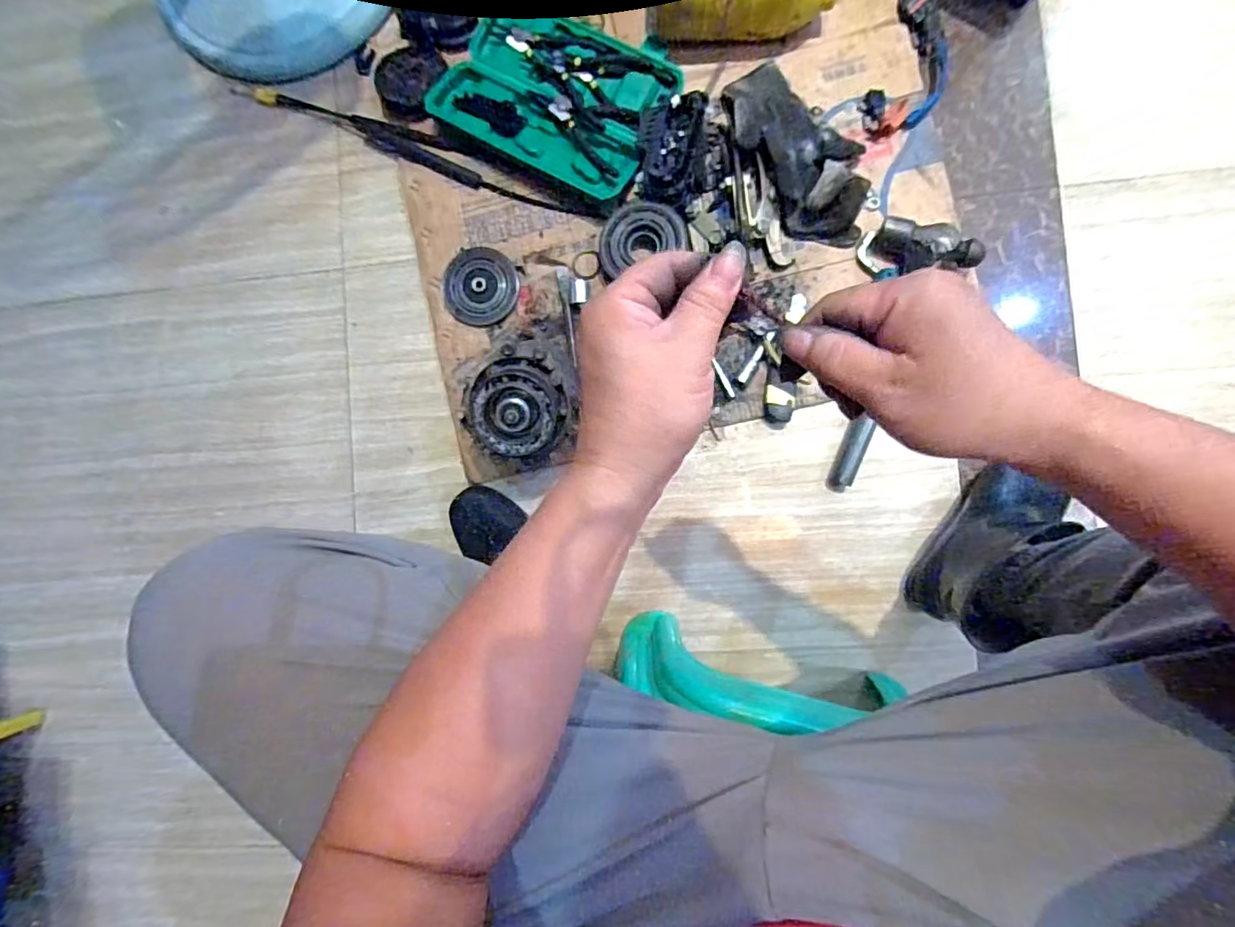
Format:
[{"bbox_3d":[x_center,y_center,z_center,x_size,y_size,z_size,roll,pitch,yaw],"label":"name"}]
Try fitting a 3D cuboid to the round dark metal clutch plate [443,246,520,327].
[{"bbox_3d":[-0.190,-0.243,0.775,0.104,0.012,0.100,0,87,7],"label":"round dark metal clutch plate"}]

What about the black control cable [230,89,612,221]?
[{"bbox_3d":[-0.301,-0.453,0.805,0.591,0.023,0.042,25,90,8],"label":"black control cable"}]

